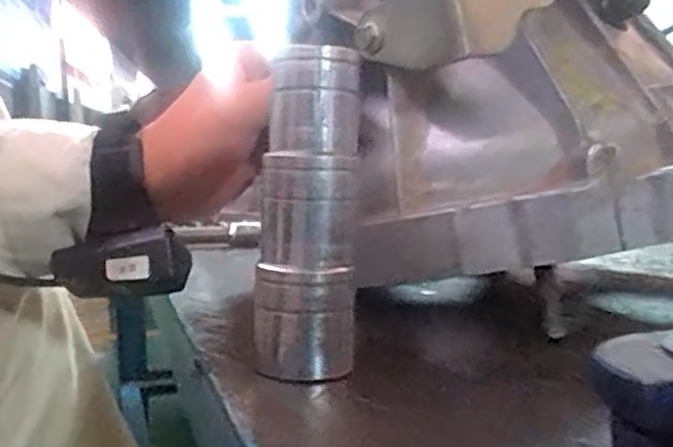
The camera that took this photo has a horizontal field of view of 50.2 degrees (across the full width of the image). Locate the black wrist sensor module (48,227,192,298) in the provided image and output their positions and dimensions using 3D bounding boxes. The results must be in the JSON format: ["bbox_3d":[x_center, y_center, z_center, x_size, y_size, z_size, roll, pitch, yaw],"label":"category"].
[{"bbox_3d":[-0.115,0.022,0.388,0.070,0.034,0.013,0,6,8],"label":"black wrist sensor module"}]

